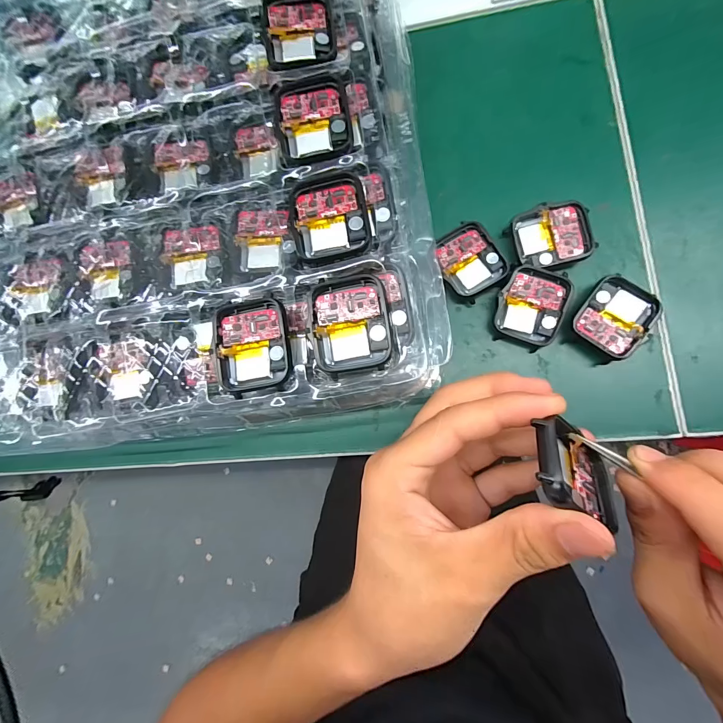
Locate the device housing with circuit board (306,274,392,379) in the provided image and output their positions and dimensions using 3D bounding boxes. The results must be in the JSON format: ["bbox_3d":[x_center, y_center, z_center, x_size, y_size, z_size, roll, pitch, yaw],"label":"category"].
[{"bbox_3d":[-0.006,-0.018,0.162,0.037,0.010,0.044,-9,81,7],"label":"device housing with circuit board"}]

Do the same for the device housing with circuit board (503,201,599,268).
[{"bbox_3d":[0.117,-0.077,0.209,0.044,0.010,0.037,-15,80,6],"label":"device housing with circuit board"}]

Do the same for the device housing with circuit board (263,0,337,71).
[{"bbox_3d":[-0.033,-0.179,0.184,0.037,0.004,0.045,-7,81,7],"label":"device housing with circuit board"}]

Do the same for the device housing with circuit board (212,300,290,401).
[{"bbox_3d":[-0.054,-0.008,0.170,0.038,0.013,0.044,-9,81,7],"label":"device housing with circuit board"}]

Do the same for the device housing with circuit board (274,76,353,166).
[{"bbox_3d":[-0.025,-0.127,0.177,0.038,0.004,0.047,-6,87,8],"label":"device housing with circuit board"}]

